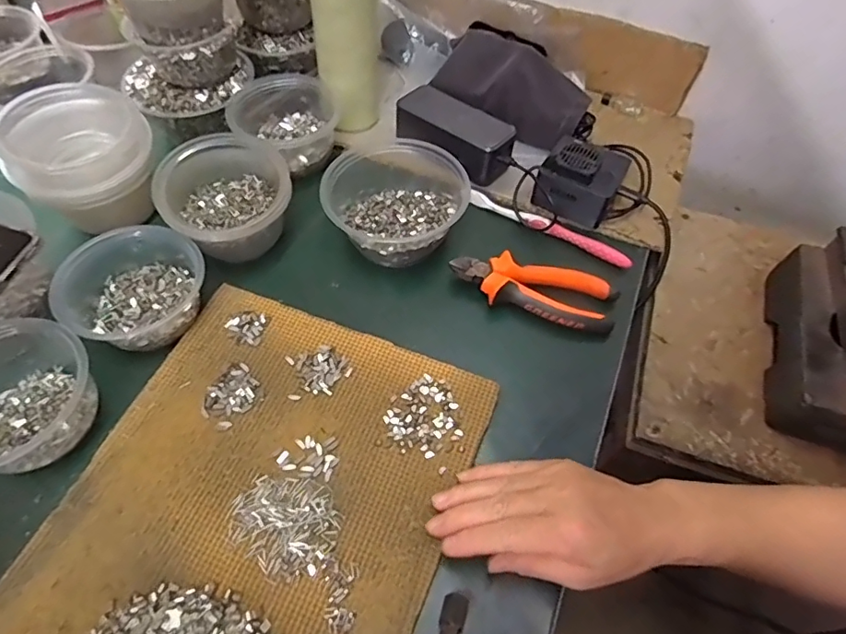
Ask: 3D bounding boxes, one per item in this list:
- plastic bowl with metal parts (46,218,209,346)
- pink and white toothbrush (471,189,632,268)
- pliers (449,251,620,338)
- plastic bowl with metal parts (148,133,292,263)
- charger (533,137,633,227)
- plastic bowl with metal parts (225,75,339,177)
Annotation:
[{"bbox_3d":[-0.246,-0.025,0.438,0.115,0.049,0.101,-34,67,-23],"label":"plastic bowl with metal parts"},{"bbox_3d":[0.129,-0.093,0.529,0.175,0.023,0.014,28,60,13],"label":"pink and white toothbrush"},{"bbox_3d":[0.103,-0.026,0.484,0.153,0.032,0.057,22,59,9],"label":"pliers"},{"bbox_3d":[-0.188,-0.115,0.485,0.113,0.068,0.105,2,58,-3],"label":"plastic bowl with metal parts"},{"bbox_3d":[0.167,-0.149,0.533,0.076,0.052,0.079,28,60,13],"label":"charger"},{"bbox_3d":[-0.152,-0.214,0.562,0.103,0.057,0.101,2,58,-3],"label":"plastic bowl with metal parts"}]

